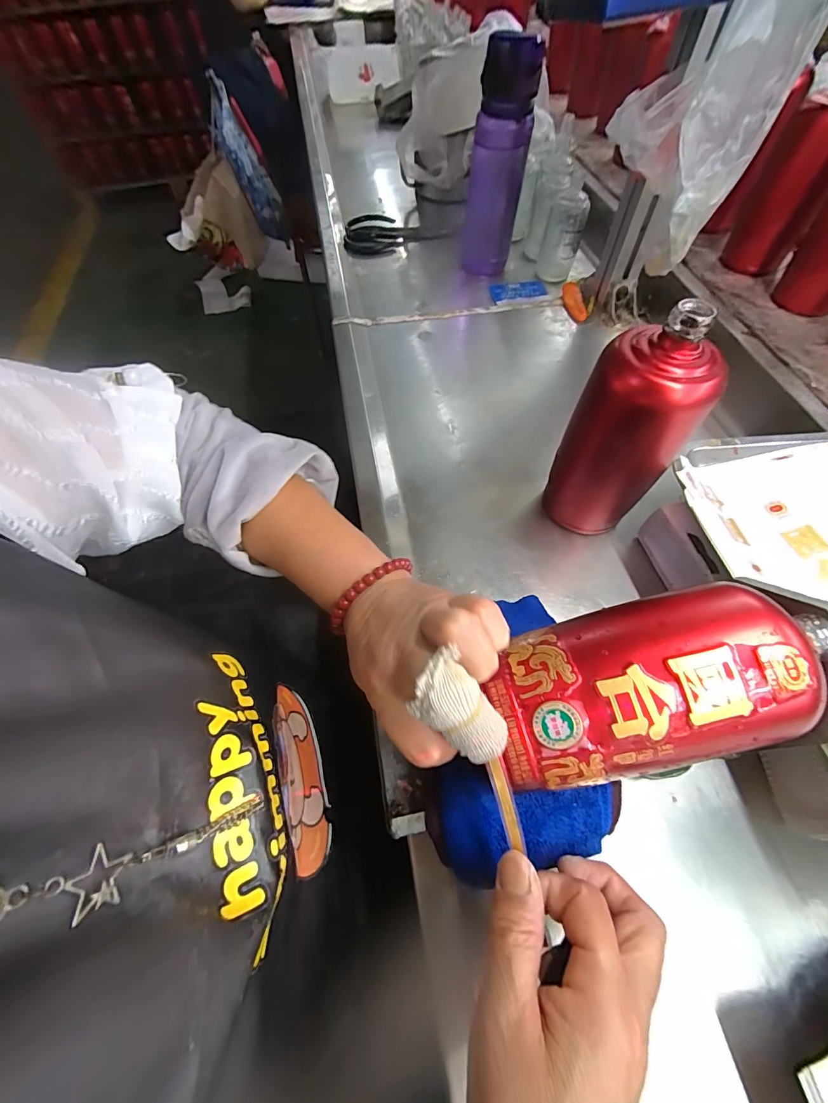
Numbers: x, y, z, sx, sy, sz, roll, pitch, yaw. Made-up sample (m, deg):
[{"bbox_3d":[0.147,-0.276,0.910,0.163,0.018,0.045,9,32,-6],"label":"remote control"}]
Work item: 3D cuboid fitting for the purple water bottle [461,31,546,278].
[{"bbox_3d":[0.109,-0.500,0.538,0.075,0.225,0.073,4,61,5],"label":"purple water bottle"}]

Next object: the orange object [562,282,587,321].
[{"bbox_3d":[0.243,-0.377,0.612,0.017,0.021,0.057,-31,99,-14],"label":"orange object"}]

